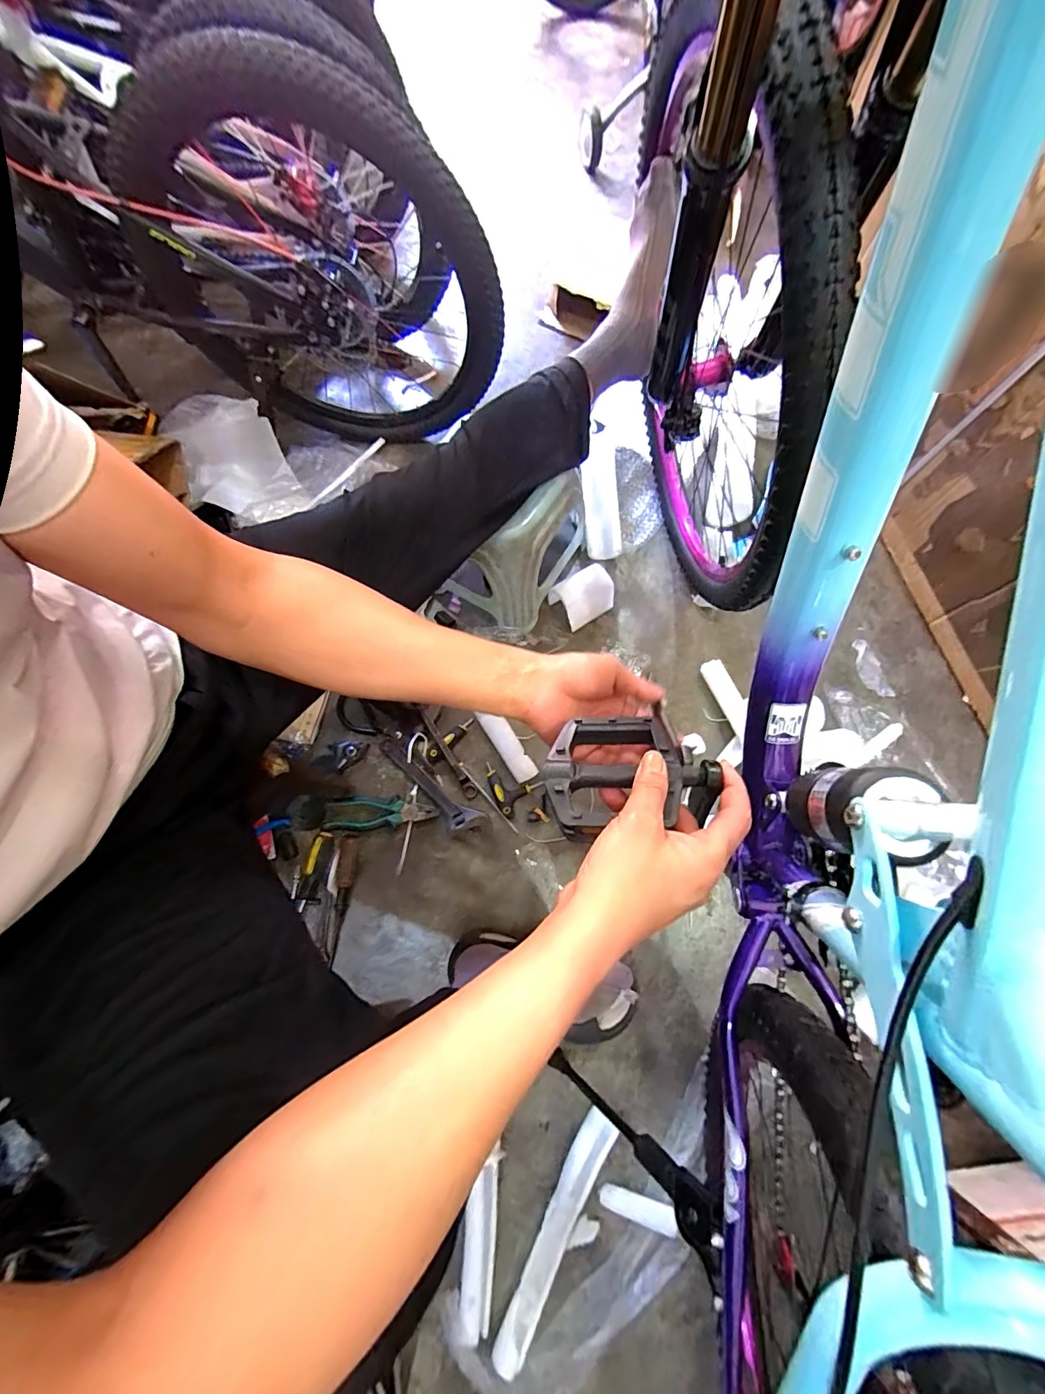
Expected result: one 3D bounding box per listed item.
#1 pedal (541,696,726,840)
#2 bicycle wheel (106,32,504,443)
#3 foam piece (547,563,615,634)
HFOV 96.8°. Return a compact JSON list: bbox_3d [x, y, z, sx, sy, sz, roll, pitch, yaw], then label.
[{"bbox_3d":[0.078,0.058,0.358,0.121,0.029,0.091,-13,48,-4],"label":"pedal"},{"bbox_3d":[-0.308,-0.605,0.737,0.548,0.519,0.104,3,74,2],"label":"bicycle wheel"},{"bbox_3d":[0.115,-0.189,0.868,0.109,0.084,0.084,-30,75,-7],"label":"foam piece"}]

